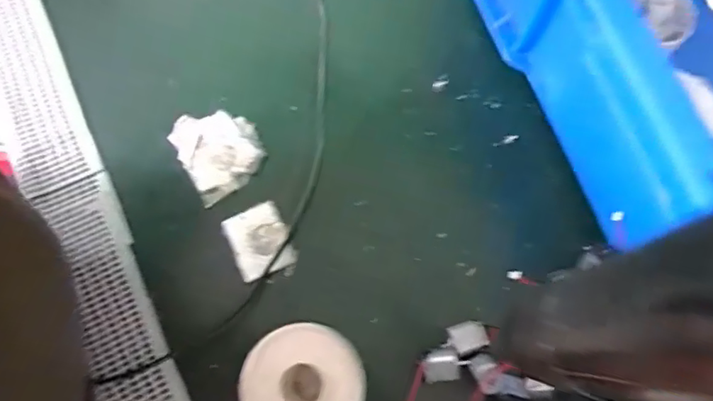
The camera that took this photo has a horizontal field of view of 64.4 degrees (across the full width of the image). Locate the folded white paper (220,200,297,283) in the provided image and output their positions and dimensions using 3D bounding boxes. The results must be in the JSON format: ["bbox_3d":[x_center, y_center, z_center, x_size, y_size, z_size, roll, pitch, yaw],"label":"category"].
[{"bbox_3d":[-0.066,0.027,0.382,0.038,0.004,0.046,-23,74,-9],"label":"folded white paper"}]

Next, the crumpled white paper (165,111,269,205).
[{"bbox_3d":[-0.098,-0.037,0.400,0.054,0.006,0.065,-31,75,-11],"label":"crumpled white paper"}]

